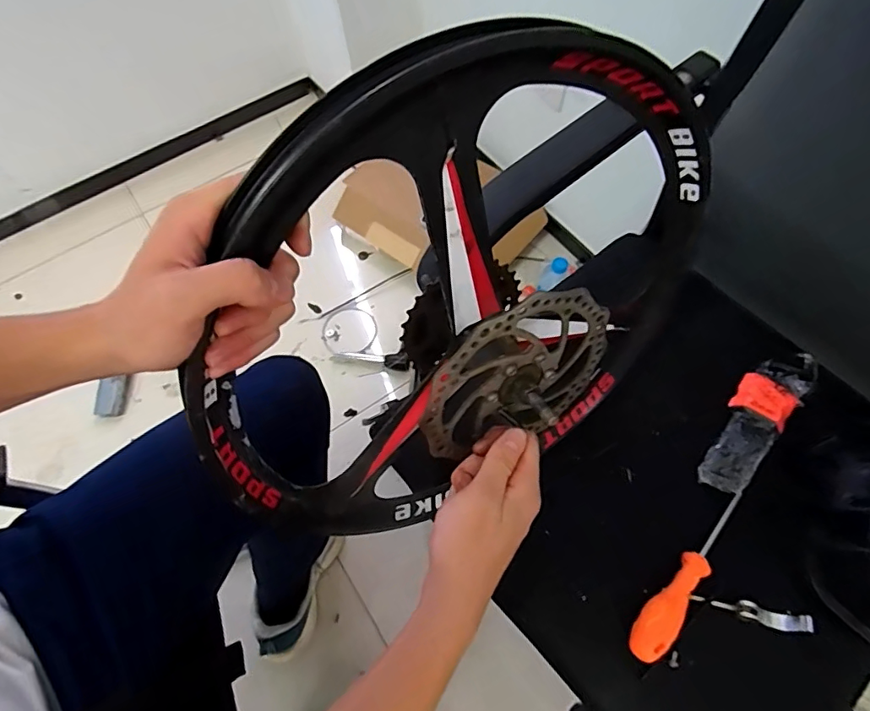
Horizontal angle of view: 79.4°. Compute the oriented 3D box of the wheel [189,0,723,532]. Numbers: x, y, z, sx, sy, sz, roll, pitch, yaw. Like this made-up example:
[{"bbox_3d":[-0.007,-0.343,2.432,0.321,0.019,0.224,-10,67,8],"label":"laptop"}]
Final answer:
[{"bbox_3d":[0.037,-0.006,0.376,0.399,0.389,0.093,-30,51,-11],"label":"wheel"}]

